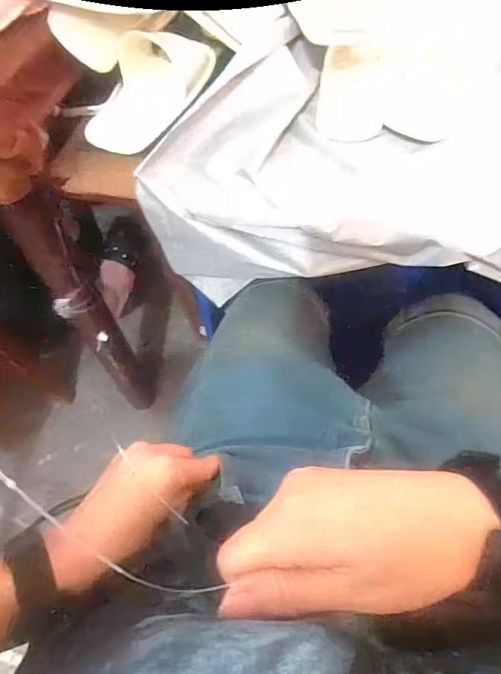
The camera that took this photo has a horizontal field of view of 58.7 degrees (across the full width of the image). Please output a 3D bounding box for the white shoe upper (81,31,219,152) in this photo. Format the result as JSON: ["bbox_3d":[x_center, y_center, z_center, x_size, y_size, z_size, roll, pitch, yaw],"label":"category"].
[{"bbox_3d":[-0.130,-0.321,0.566,0.090,0.056,0.209,16,62,13],"label":"white shoe upper"}]

